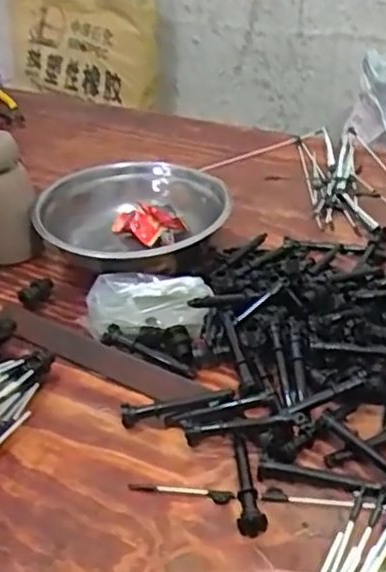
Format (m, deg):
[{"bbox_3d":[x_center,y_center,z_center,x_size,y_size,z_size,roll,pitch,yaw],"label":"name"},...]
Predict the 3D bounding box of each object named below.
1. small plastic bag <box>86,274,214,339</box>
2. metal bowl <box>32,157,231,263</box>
[{"bbox_3d":[-0.048,0.021,0.663,0.129,0.036,0.078,4,35,10],"label":"small plastic bag"},{"bbox_3d":[-0.068,-0.071,0.795,0.207,0.073,0.220,-2,35,2],"label":"metal bowl"}]

